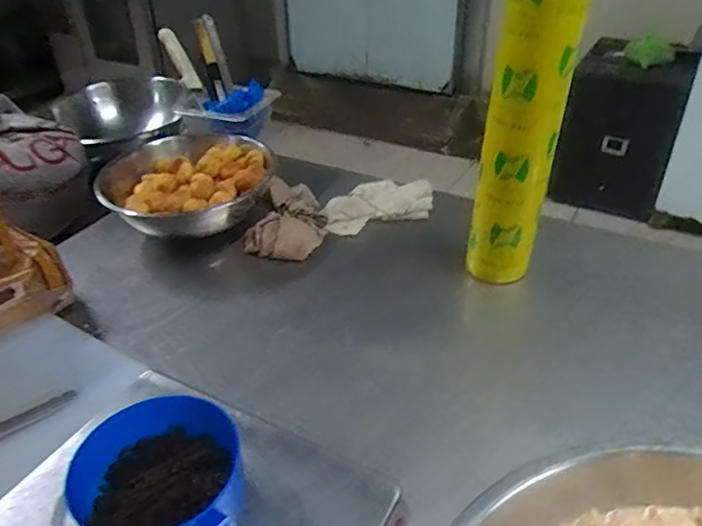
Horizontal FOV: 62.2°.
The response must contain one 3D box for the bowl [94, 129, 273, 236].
[{"bbox_3d":[-0.287,-0.123,1.008,0.271,0.105,0.243,8,36,13],"label":"bowl"}]

